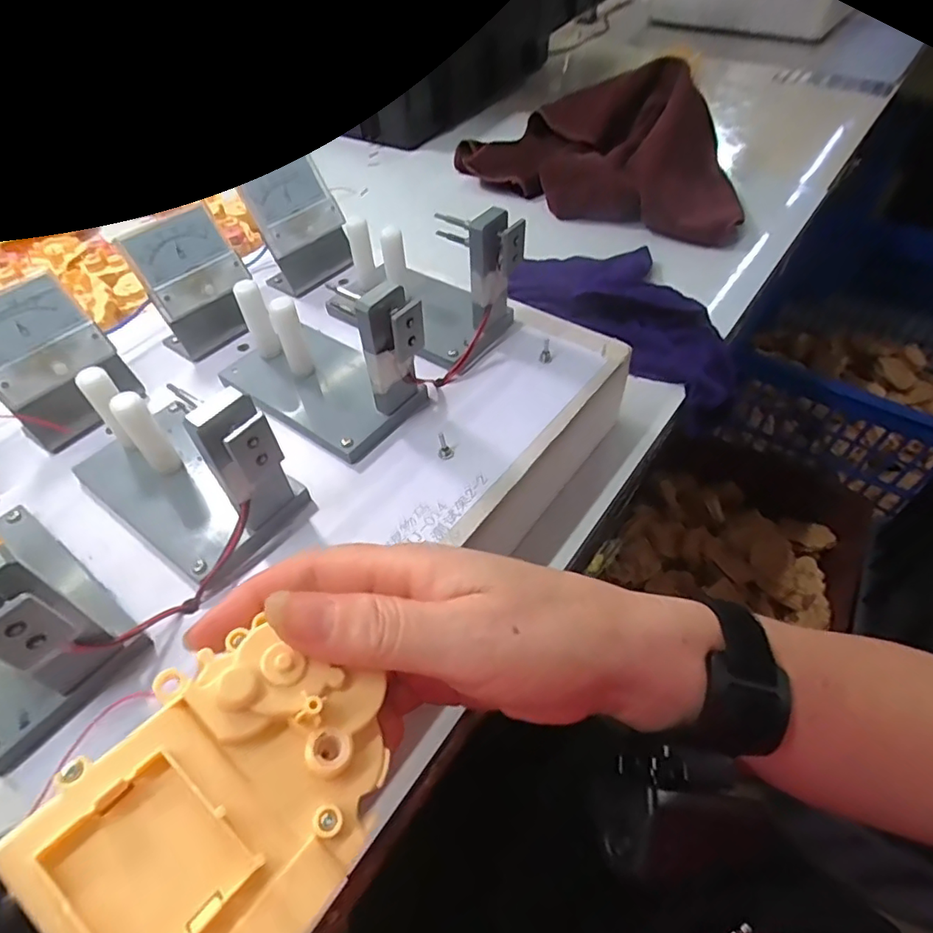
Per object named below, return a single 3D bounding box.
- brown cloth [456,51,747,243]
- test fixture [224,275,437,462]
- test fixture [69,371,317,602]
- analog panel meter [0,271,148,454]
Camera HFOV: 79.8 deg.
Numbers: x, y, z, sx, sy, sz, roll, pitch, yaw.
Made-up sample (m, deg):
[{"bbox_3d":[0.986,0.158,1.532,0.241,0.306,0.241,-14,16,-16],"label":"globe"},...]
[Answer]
[{"bbox_3d":[0.164,-0.392,0.668,0.355,0.093,0.202,19,54,18],"label":"brown cloth"},{"bbox_3d":[-0.087,-0.071,0.325,0.128,0.079,0.066,29,58,24],"label":"test fixture"},{"bbox_3d":[-0.147,-0.008,0.274,0.125,0.079,0.069,31,58,25],"label":"test fixture"},{"bbox_3d":[-0.242,-0.059,0.325,0.040,0.077,0.065,29,57,24],"label":"analog panel meter"}]

